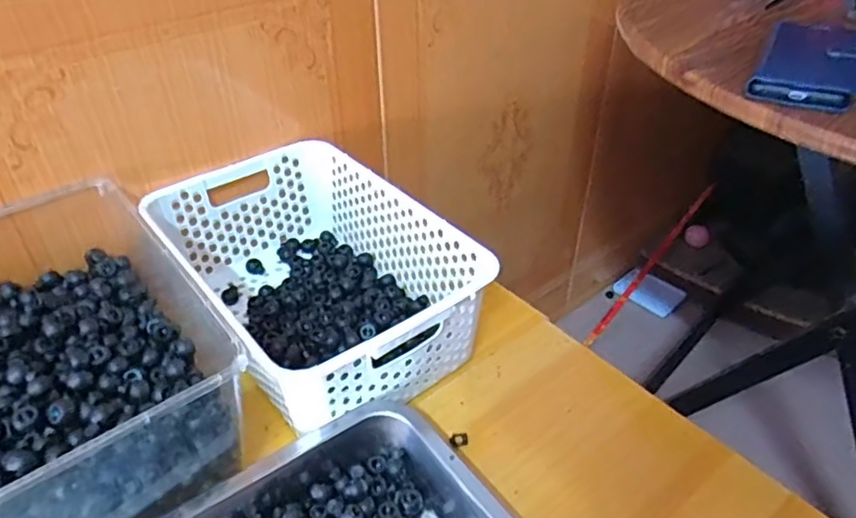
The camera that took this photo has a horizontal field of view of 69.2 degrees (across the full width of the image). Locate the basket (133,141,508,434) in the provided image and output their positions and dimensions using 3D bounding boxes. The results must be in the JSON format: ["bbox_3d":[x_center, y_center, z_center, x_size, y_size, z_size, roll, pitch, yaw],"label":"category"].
[{"bbox_3d":[-0.104,0.017,0.582,0.200,0.109,0.304,-27,45,-29],"label":"basket"}]

